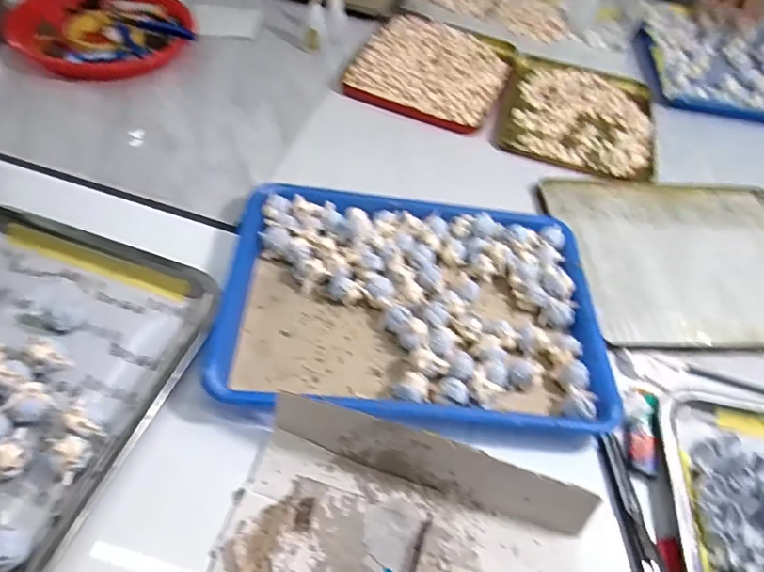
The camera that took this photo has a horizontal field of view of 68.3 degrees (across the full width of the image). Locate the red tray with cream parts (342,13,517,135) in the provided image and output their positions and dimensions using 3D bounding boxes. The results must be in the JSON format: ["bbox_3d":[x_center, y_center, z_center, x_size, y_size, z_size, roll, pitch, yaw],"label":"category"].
[{"bbox_3d":[0.073,-0.307,0.786,0.195,0.029,0.226,20,50,8],"label":"red tray with cream parts"}]

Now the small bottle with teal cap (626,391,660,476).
[{"bbox_3d":[0.215,0.119,0.469,0.027,0.020,0.072,17,50,5],"label":"small bottle with teal cap"}]

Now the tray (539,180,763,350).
[{"bbox_3d":[0.331,-0.032,0.604,0.270,0.019,0.233,0,51,-3],"label":"tray"}]

